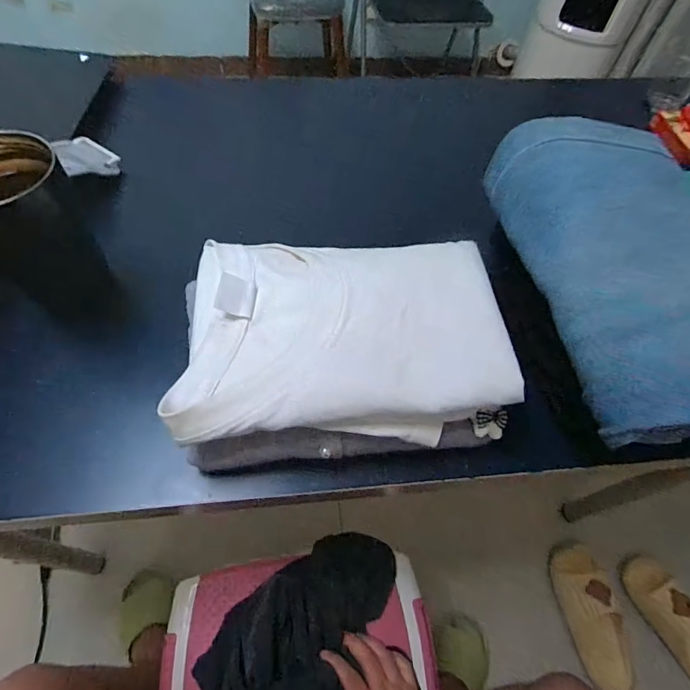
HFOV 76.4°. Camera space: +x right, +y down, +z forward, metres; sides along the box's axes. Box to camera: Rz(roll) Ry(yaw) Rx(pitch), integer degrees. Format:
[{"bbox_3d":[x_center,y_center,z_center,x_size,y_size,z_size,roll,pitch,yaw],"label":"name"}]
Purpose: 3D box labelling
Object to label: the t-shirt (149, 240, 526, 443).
[{"bbox_3d":[0.000,-0.017,0.343,0.236,0.034,0.178,1,59,-3],"label":"t-shirt"}]

